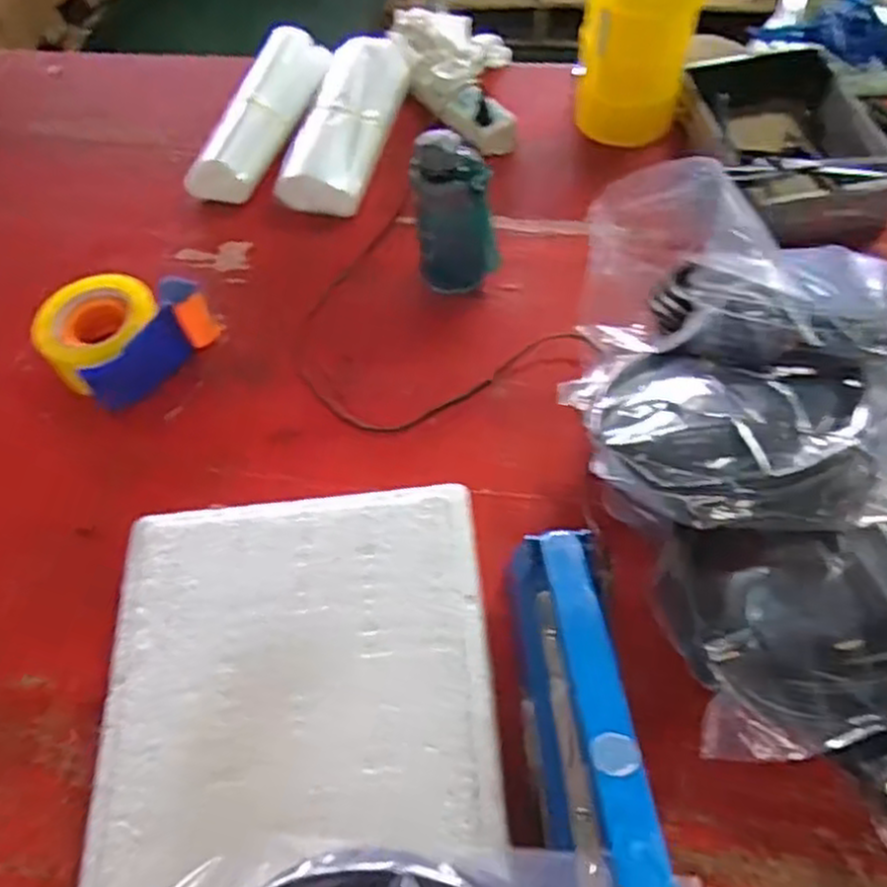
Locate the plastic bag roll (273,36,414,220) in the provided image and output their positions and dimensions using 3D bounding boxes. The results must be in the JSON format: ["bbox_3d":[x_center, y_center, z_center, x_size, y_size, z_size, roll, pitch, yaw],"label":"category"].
[{"bbox_3d":[-0.119,-0.402,0.978,0.109,0.062,0.275,11,59,11],"label":"plastic bag roll"}]

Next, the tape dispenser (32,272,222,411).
[{"bbox_3d":[-0.333,-0.117,0.805,0.130,0.065,0.147,30,64,21],"label":"tape dispenser"}]

